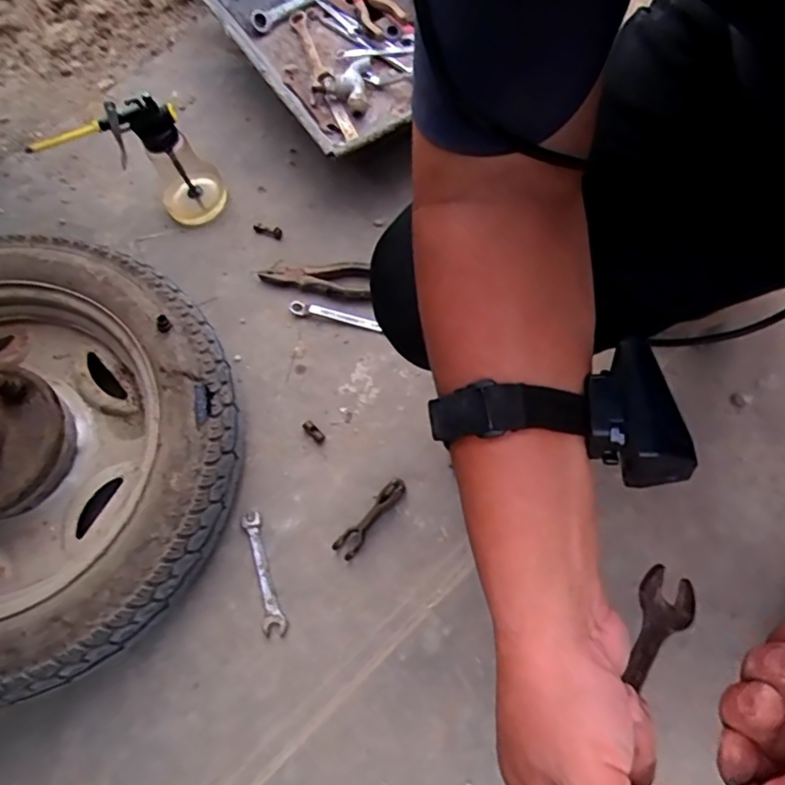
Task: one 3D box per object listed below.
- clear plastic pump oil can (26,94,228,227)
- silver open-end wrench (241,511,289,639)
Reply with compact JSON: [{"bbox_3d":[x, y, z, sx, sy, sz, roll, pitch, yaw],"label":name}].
[{"bbox_3d":[-0.298,-0.258,0.675,0.175,0.187,0.075,-24,64,-5],"label":"clear plastic pump oil can"},{"bbox_3d":[-0.122,0.171,0.550,0.022,0.011,0.113,-16,78,-4],"label":"silver open-end wrench"}]

